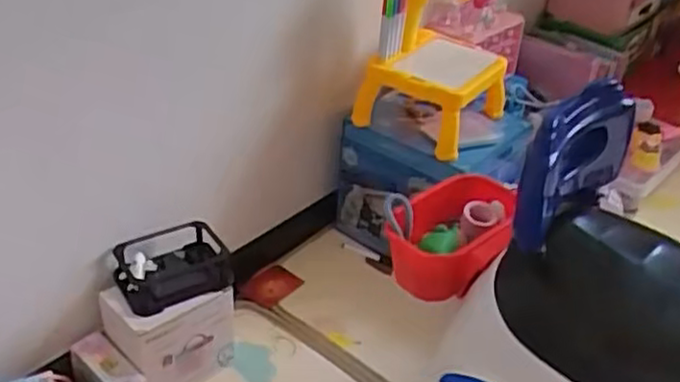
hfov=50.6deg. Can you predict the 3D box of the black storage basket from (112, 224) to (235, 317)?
[{"bbox_3d":[-0.218,0.103,0.947,0.139,0.051,0.110,-17,40,-26],"label":"black storage basket"}]

